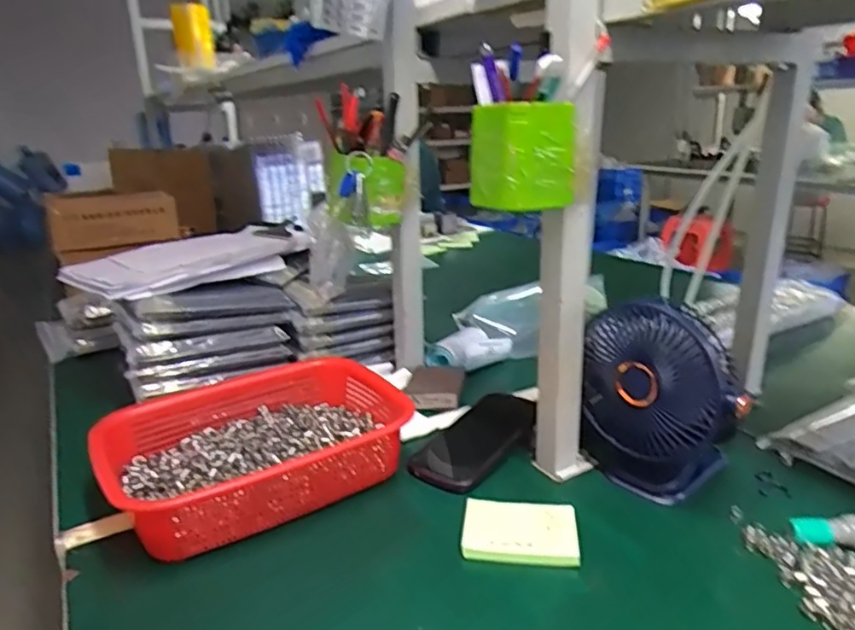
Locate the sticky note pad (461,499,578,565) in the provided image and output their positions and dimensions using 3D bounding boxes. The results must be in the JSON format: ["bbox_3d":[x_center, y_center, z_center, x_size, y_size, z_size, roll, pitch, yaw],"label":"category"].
[{"bbox_3d":[0.081,0.187,0.530,0.097,0.012,0.064,2,19,9],"label":"sticky note pad"}]

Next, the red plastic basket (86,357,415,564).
[{"bbox_3d":[-0.161,0.129,0.622,0.292,0.068,0.213,-12,22,-30],"label":"red plastic basket"}]

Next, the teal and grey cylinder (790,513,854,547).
[{"bbox_3d":[0.337,0.179,0.508,0.058,0.020,0.022,0,19,4],"label":"teal and grey cylinder"}]

